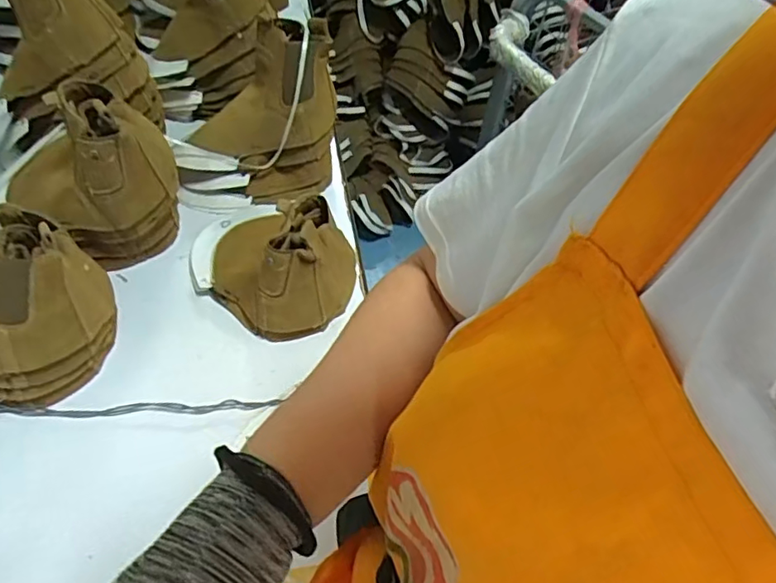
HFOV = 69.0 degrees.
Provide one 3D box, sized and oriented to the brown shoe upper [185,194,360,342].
[{"bbox_3d":[-0.167,-0.067,0.721,0.159,0.154,0.245,-34,61,-26],"label":"brown shoe upper"}]

